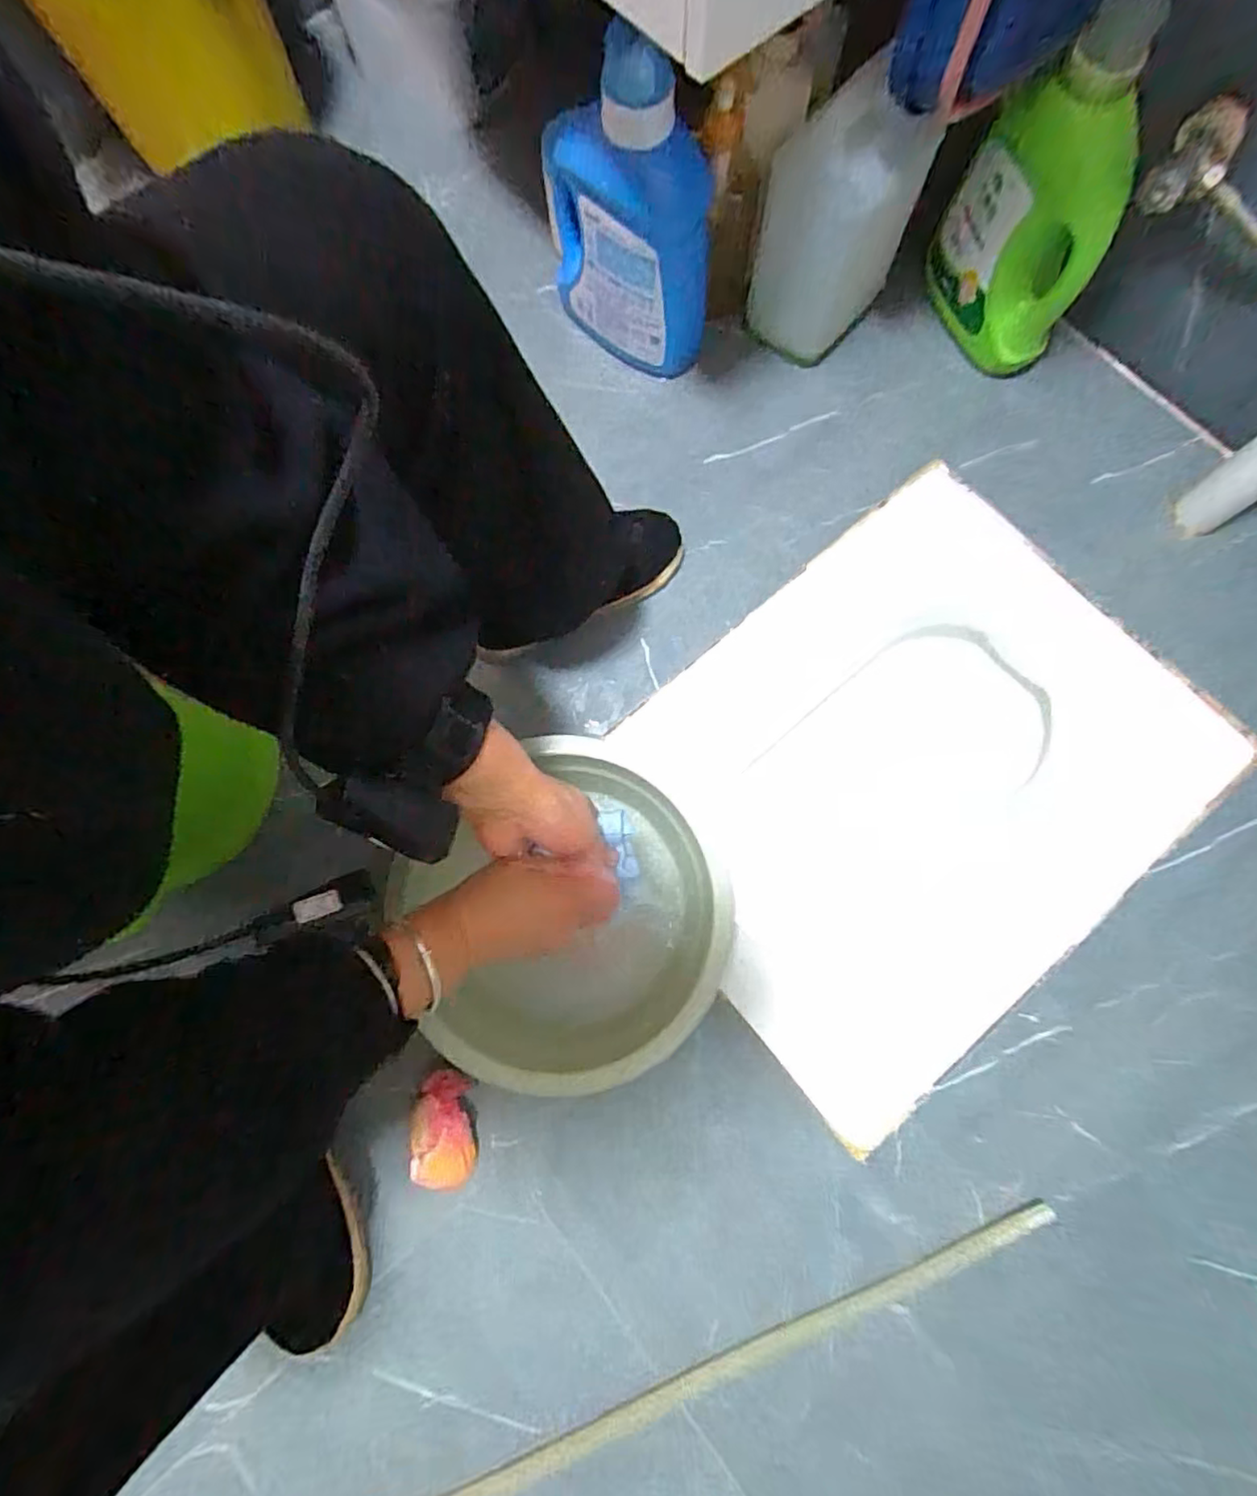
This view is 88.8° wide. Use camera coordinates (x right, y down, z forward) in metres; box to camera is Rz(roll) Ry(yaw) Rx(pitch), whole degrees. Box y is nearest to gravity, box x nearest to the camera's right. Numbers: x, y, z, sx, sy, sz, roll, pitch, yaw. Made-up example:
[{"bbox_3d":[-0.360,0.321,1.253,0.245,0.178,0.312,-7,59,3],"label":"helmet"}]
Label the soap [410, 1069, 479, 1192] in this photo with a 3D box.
[{"bbox_3d":[-0.160,0.329,0.556,0.054,0.038,0.094,-8,77,-1],"label":"soap"}]

